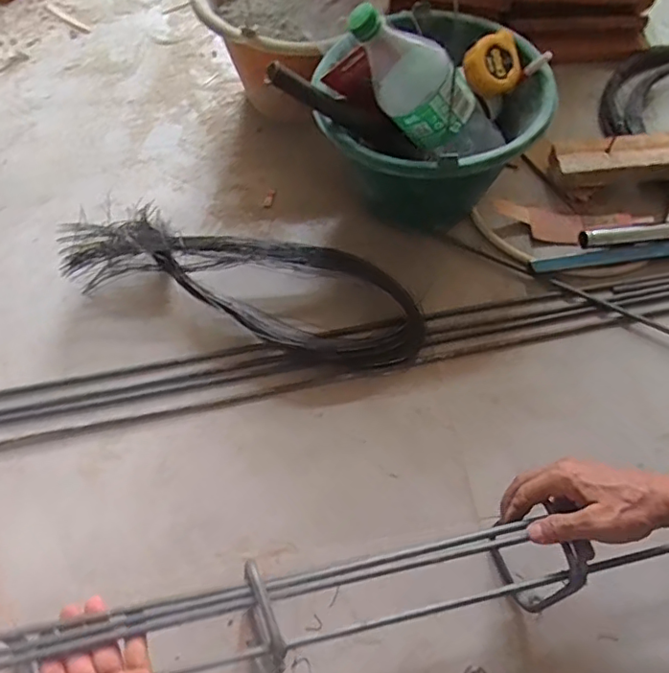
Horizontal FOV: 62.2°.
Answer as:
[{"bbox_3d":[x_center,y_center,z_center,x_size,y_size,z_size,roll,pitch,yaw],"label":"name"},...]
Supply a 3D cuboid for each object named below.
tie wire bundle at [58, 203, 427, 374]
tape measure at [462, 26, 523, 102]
[{"bbox_3d":[-0.108,-0.064,0.689,0.443,0.068,0.128,19,66,8],"label":"tie wire bundle"},{"bbox_3d":[0.189,-0.324,0.668,0.060,0.036,0.069,-20,99,-2],"label":"tape measure"}]

